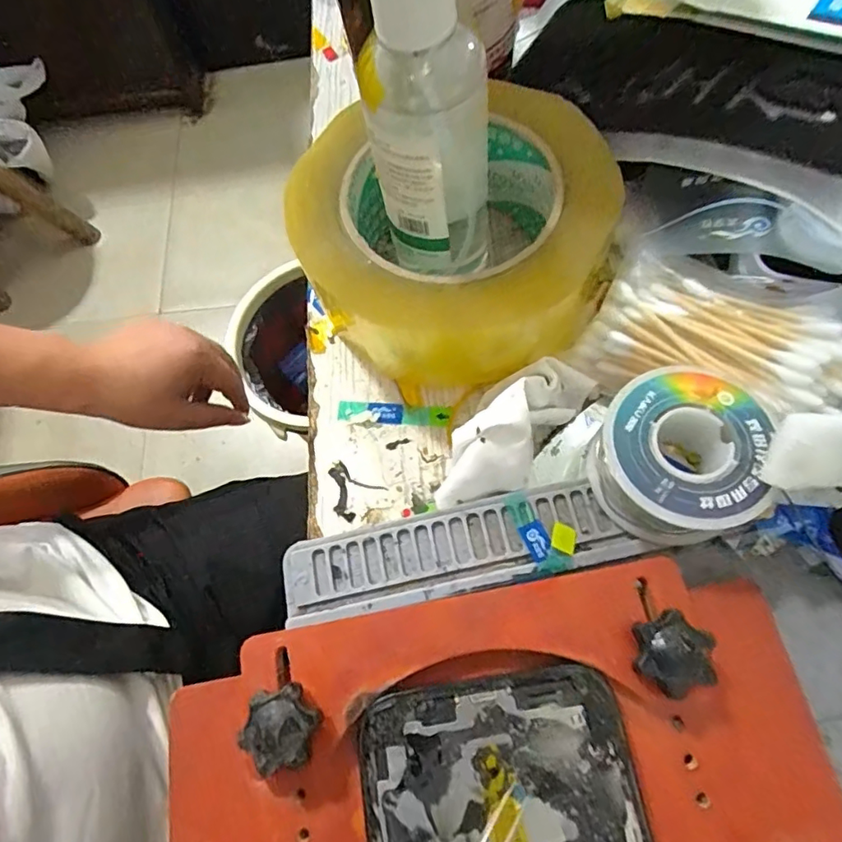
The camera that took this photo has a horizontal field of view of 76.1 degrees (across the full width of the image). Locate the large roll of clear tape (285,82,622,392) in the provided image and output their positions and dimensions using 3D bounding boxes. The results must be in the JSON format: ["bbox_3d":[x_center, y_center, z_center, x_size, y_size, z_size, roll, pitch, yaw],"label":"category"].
[{"bbox_3d":[0.013,-0.070,0.220,0.123,0.051,0.104,-10,67,3],"label":"large roll of clear tape"}]

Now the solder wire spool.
[{"bbox_3d":[0.084,0.011,0.181,0.049,0.028,0.051,-2,67,4],"label":"solder wire spool"}]

